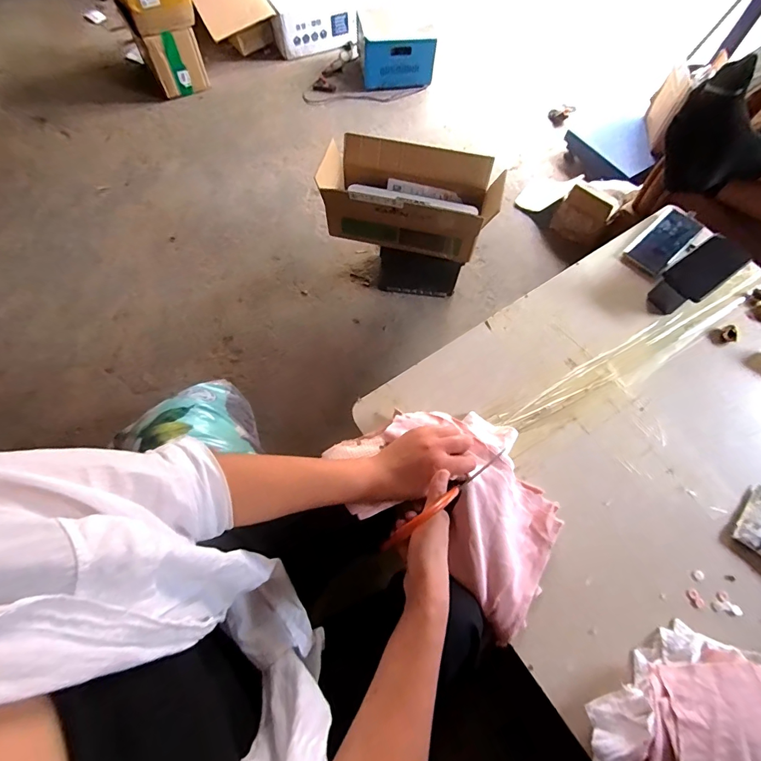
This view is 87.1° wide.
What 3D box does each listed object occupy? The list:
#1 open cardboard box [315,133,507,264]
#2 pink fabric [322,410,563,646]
[{"bbox_3d":[0.076,-0.462,1.032,0.419,0.158,0.205,11,67,4],"label":"open cardboard box"},{"bbox_3d":[0.102,0.143,0.535,0.314,0.073,0.214,39,76,9],"label":"pink fabric"}]

